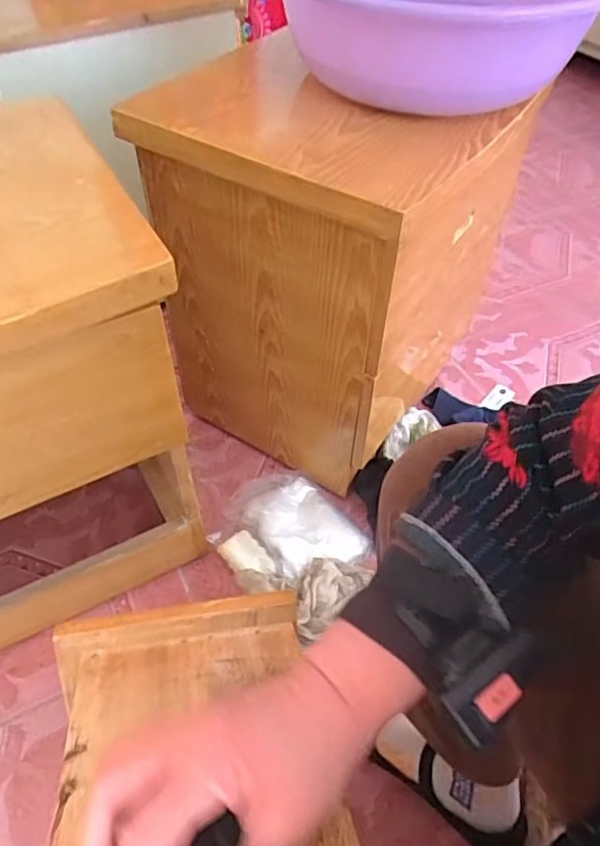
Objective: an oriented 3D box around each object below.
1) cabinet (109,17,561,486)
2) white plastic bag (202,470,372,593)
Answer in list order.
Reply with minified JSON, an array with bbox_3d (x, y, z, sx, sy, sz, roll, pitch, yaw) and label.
[{"bbox_3d":[0.034,-0.197,0.813,0.348,0.479,0.319,30,56,21],"label":"cabinet"},{"bbox_3d":[-0.021,0.152,0.844,0.188,0.035,0.184,-30,58,-24],"label":"white plastic bag"}]

